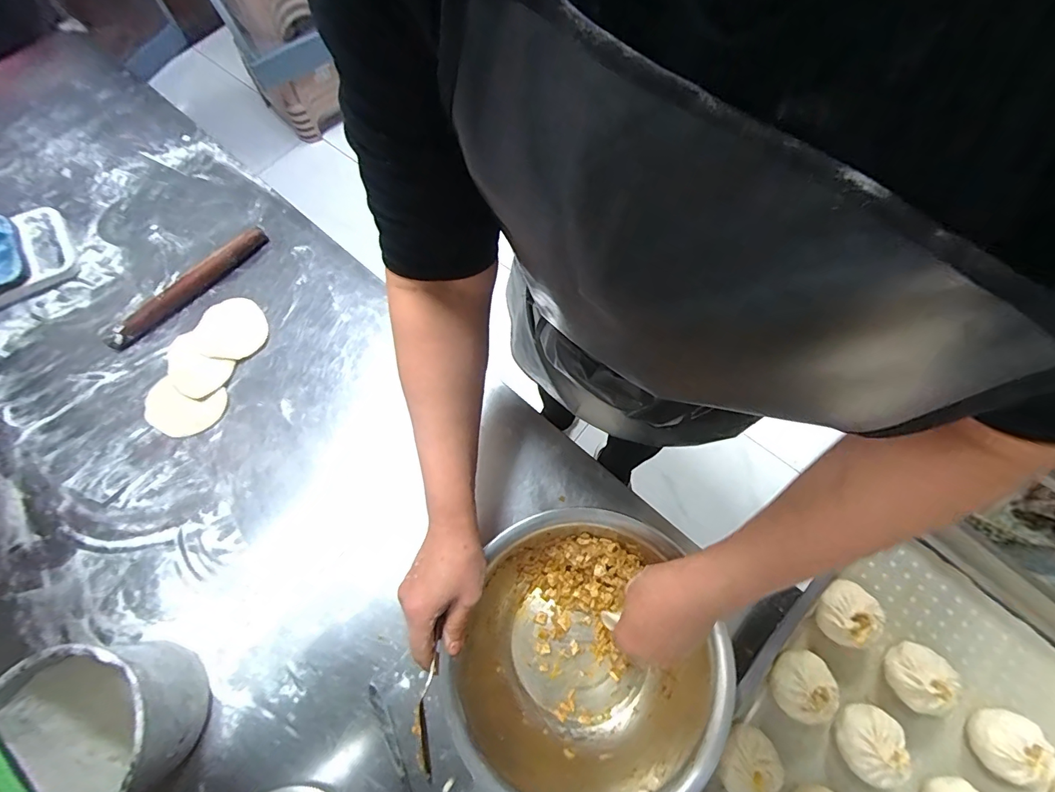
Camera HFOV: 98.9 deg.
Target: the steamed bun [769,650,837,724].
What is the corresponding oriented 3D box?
[{"bbox_3d":[0.287,0.302,0.475,0.054,0.047,0.063,31,75,10],"label":"steamed bun"}]

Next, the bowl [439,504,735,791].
[{"bbox_3d":[0.063,0.262,0.469,0.249,0.096,0.265,0,72,1],"label":"bowl"}]

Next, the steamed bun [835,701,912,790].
[{"bbox_3d":[0.346,0.351,0.459,0.058,0.046,0.067,4,72,2],"label":"steamed bun"}]

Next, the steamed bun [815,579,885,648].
[{"bbox_3d":[0.350,0.240,0.500,0.059,0.044,0.062,0,72,1],"label":"steamed bun"}]

